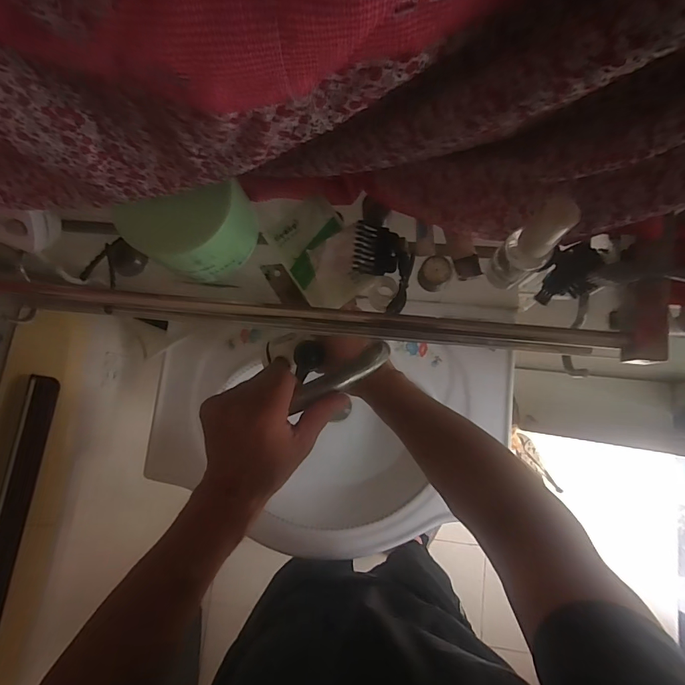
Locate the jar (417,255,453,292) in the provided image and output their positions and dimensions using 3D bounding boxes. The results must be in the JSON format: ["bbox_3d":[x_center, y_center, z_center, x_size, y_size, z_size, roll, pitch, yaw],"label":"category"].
[{"bbox_3d":[0.069,-0.053,0.301,0.022,0.010,0.026,41,86,9],"label":"jar"}]

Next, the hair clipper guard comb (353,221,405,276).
[{"bbox_3d":[0.028,-0.073,0.314,0.037,0.011,0.039,7,82,6],"label":"hair clipper guard comb"}]

